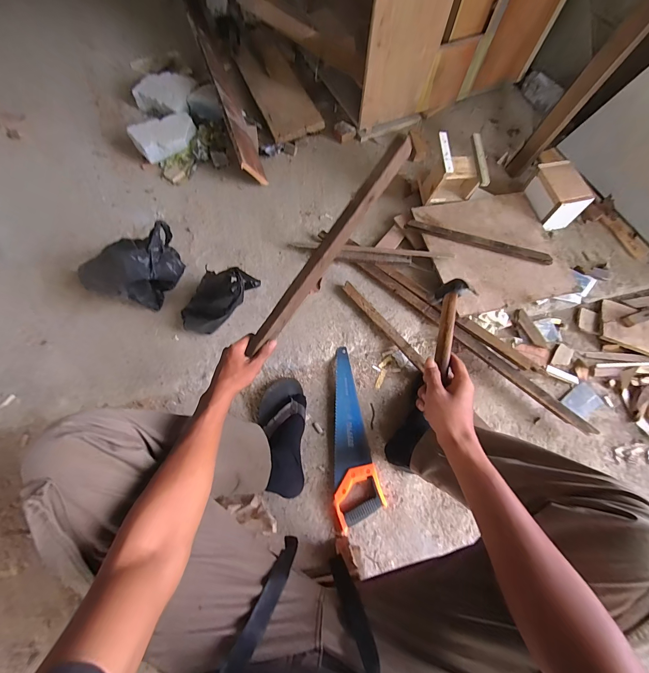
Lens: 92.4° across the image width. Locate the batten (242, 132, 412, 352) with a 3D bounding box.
[{"bbox_3d":[0.003,-0.139,0.528,0.032,0.025,0.420,40,101,13],"label":"batten"}]

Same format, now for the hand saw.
[{"bbox_3d":[0.072,0.243,0.802,0.115,0.026,0.426,-4,70,-2],"label":"hand saw"}]

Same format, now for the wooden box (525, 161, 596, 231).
[{"bbox_3d":[0.710,-0.436,0.945,0.106,0.096,0.166,-9,70,-4],"label":"wooden box"}]

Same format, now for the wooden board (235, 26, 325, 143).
[{"bbox_3d":[-0.204,-0.999,1.204,0.188,0.030,0.664,-22,70,-3],"label":"wooden board"}]

